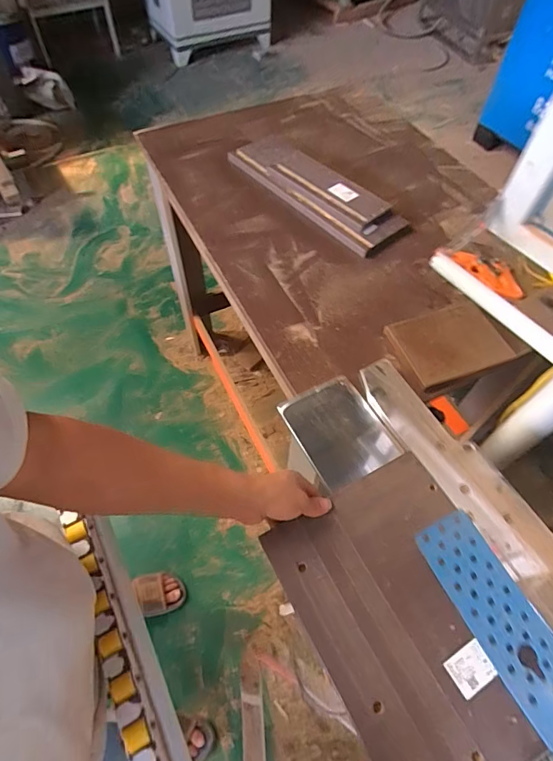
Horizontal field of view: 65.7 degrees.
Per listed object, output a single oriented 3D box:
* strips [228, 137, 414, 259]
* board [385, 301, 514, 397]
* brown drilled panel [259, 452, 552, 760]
[{"bbox_3d":[0.087,-0.456,1.013,0.171,0.039,0.483,-35,64,-20],"label":"strips"},{"bbox_3d":[0.308,-0.069,0.781,0.201,0.018,0.148,-18,60,-12],"label":"board"},{"bbox_3d":[0.170,0.287,0.530,0.249,0.019,0.337,-24,61,-15],"label":"brown drilled panel"}]

